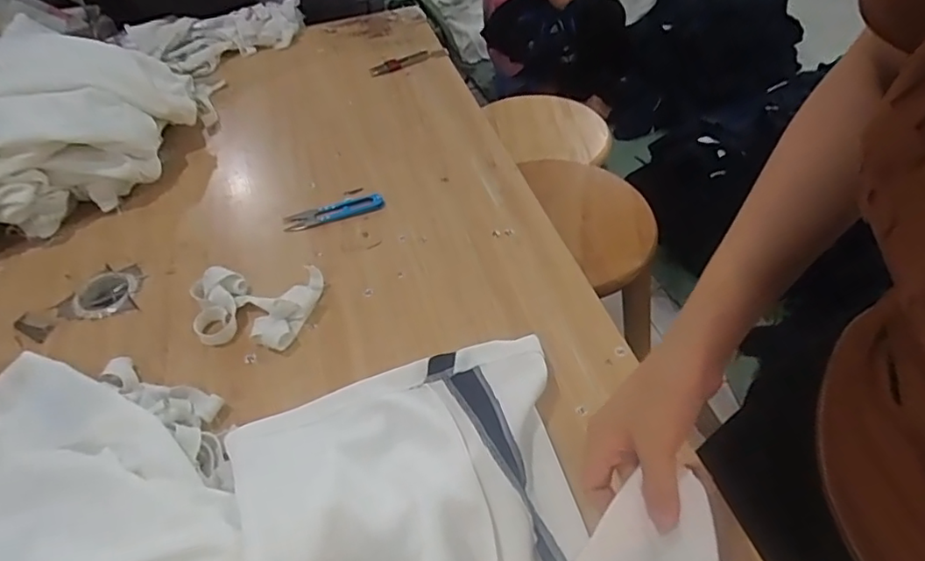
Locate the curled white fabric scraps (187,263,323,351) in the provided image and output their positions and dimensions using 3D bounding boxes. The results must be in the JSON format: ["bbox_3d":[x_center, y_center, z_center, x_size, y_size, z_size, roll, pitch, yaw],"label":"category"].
[{"bbox_3d":[-0.214,0.023,0.591,0.125,0.027,0.093,2,47,5],"label":"curled white fabric scraps"}]

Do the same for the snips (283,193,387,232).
[{"bbox_3d":[-0.155,-0.083,0.698,0.118,0.011,0.029,-15,48,-11],"label":"snips"}]

